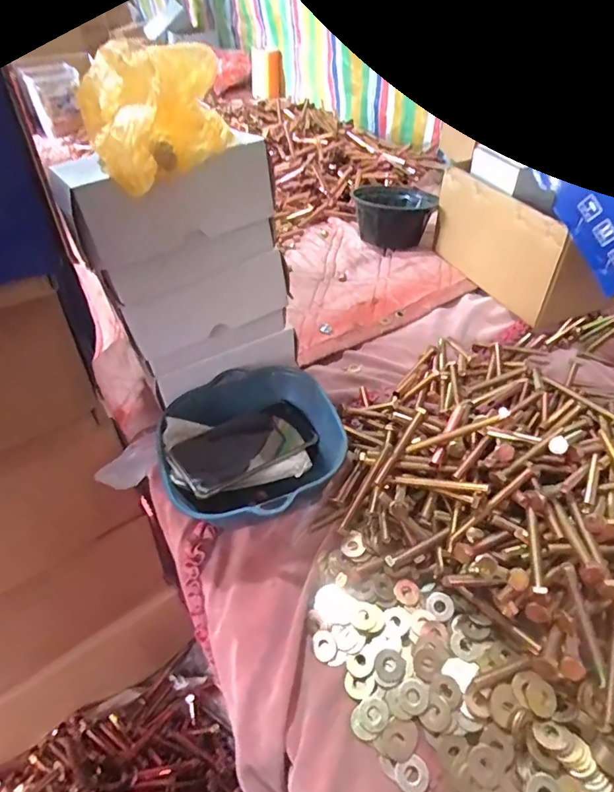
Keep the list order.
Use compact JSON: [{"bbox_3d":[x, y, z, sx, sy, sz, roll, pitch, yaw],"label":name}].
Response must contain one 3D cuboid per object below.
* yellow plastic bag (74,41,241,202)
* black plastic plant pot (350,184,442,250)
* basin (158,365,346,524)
[{"bbox_3d":[-0.126,-0.241,0.400,0.114,0.075,0.141,-18,48,-14],"label":"yellow plastic bag"},{"bbox_3d":[0.170,-0.351,0.925,0.156,0.083,0.129,1,46,4],"label":"black plastic plant pot"},{"bbox_3d":[-0.062,0.062,0.536,0.187,0.084,0.196,0,47,1],"label":"basin"}]

